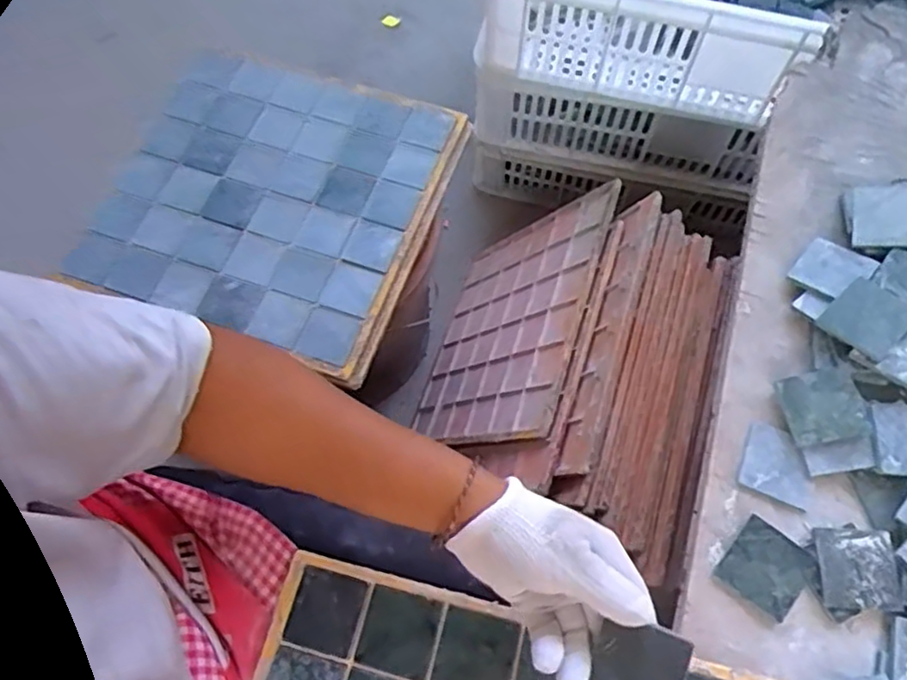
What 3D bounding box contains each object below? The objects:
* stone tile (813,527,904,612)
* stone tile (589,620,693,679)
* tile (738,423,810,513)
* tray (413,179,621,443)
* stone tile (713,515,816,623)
[{"bbox_3d":[0.262,0.148,0.432,0.049,0.005,0.049,3,68,2],"label":"stone tile"},{"bbox_3d":[0.102,0.181,0.366,0.048,0.006,0.047,18,83,18],"label":"stone tile"},{"bbox_3d":[0.226,0.086,0.463,0.045,0.005,0.049,21,70,9],"label":"tile"},{"bbox_3d":[0.069,-0.020,0.869,0.012,0.318,0.318,27,70,-25],"label":"tray"},{"bbox_3d":[0.206,0.149,0.437,0.048,0.007,0.051,36,73,14],"label":"stone tile"}]

